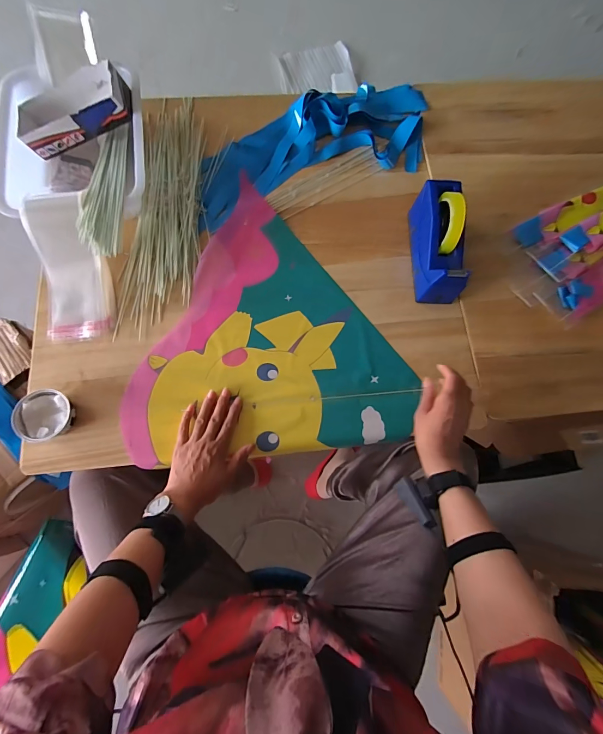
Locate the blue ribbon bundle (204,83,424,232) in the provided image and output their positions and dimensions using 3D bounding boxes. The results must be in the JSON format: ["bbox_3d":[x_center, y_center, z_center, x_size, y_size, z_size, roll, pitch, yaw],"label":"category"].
[{"bbox_3d":[0.034,-0.464,0.725,0.566,0.039,0.240,-22,78,-8],"label":"blue ribbon bundle"}]

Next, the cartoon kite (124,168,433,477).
[{"bbox_3d":[-0.014,-0.032,0.628,0.454,0.013,0.510,21,75,2],"label":"cartoon kite"}]

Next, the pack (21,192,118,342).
[{"bbox_3d":[-0.399,-0.169,0.598,0.111,0.042,0.243,-13,99,-5],"label":"pack"}]

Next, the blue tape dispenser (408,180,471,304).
[{"bbox_3d":[0.251,-0.229,0.631,0.068,0.126,0.202,-1,75,-4],"label":"blue tape dispenser"}]

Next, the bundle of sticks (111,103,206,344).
[{"bbox_3d":[-0.258,-0.312,0.676,0.129,0.021,0.501,2,76,-2],"label":"bundle of sticks"}]

